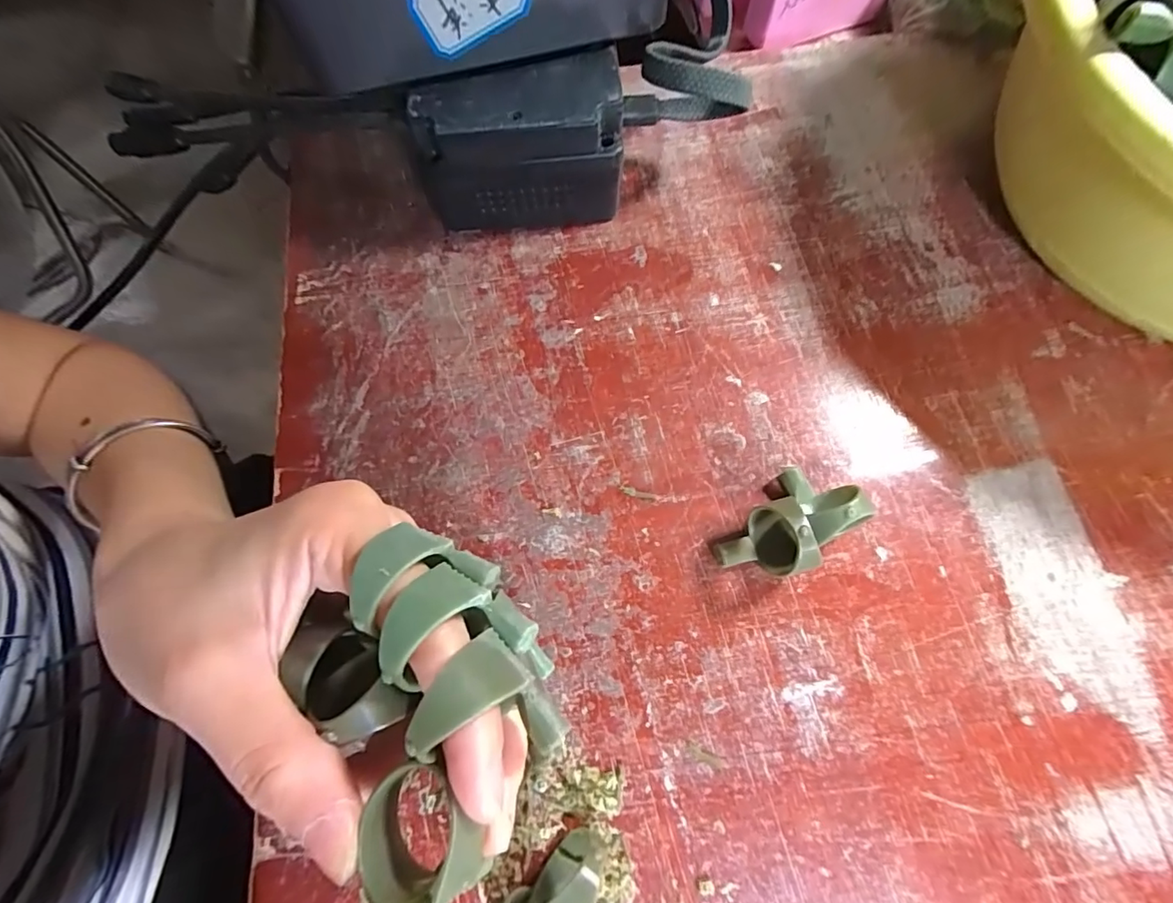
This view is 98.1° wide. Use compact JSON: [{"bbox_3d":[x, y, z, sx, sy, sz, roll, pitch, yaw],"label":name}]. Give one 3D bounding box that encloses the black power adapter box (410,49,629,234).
[{"bbox_3d":[-0.026,-0.120,0.206,0.076,0.051,0.032,-7,72,-1],"label":"black power adapter box"}]

